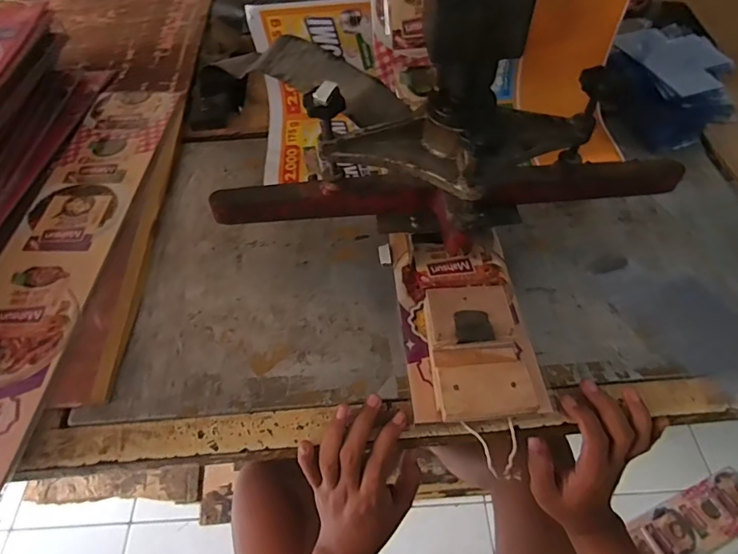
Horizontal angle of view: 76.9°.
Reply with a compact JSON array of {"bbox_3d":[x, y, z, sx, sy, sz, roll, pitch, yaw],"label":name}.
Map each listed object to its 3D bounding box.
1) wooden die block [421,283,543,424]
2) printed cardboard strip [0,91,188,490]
[{"bbox_3d":[0.099,0.072,0.433,0.084,0.041,0.131,-2,54,-1],"label":"wooden die block"},{"bbox_3d":[-0.364,-0.051,0.550,0.140,0.006,0.556,1,54,3],"label":"printed cardboard strip"}]

